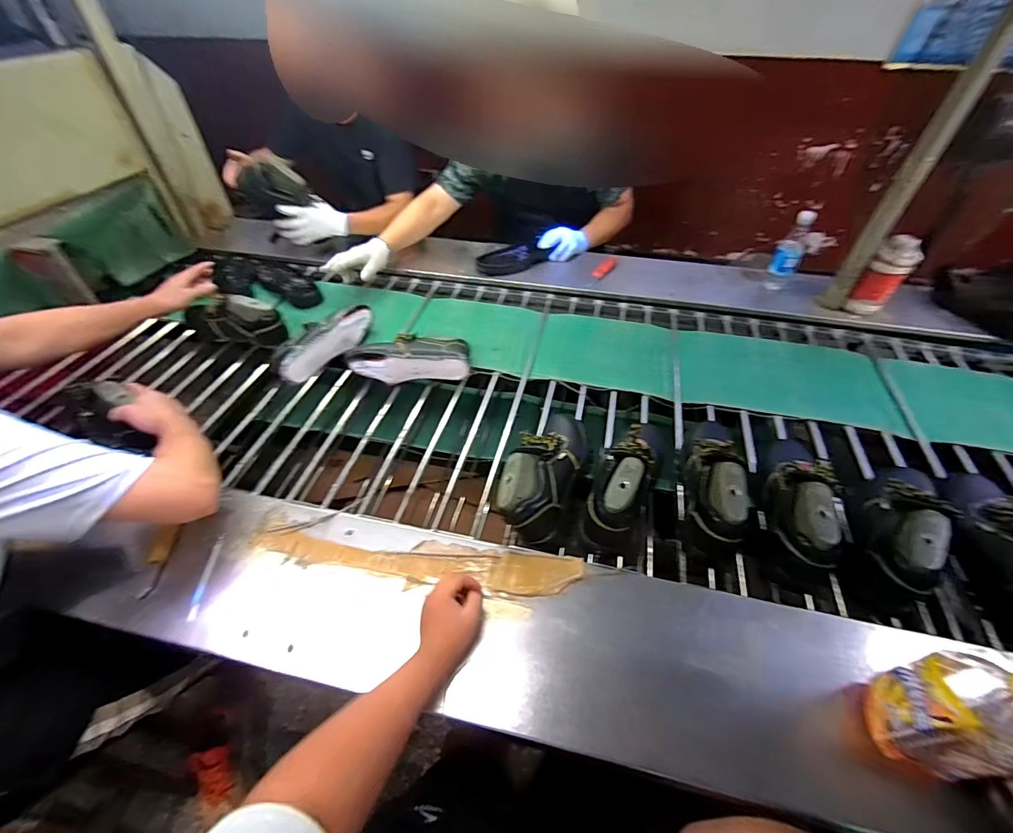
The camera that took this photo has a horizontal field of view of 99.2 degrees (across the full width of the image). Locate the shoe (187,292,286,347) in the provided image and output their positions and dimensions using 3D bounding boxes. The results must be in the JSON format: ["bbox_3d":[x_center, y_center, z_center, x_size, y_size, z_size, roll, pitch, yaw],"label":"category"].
[{"bbox_3d":[-0.692,-0.252,1.067,0.268,0.106,0.099,11,49,11],"label":"shoe"}]

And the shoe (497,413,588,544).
[{"bbox_3d":[0.073,0.095,0.782,0.120,0.109,0.268,15,50,15],"label":"shoe"}]

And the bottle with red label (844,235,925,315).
[{"bbox_3d":[0.929,-0.344,1.071,0.080,0.182,0.064,-6,48,-3],"label":"bottle with red label"}]

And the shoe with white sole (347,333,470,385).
[{"bbox_3d":[-0.218,-0.146,1.003,0.259,0.088,0.120,-1,48,1],"label":"shoe with white sole"}]

